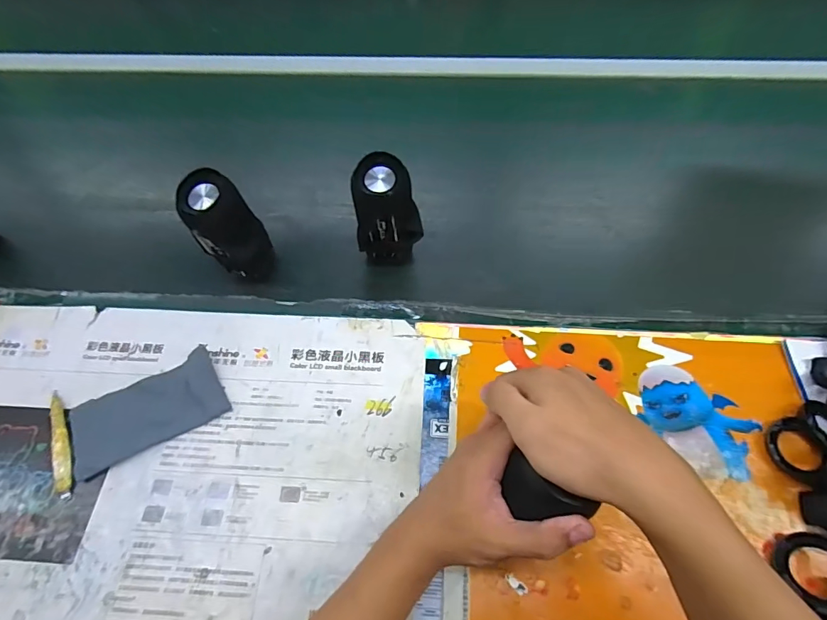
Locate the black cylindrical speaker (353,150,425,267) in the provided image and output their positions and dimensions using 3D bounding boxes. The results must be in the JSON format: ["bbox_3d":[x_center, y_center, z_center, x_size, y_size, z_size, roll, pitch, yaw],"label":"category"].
[{"bbox_3d":[-0.030,-0.114,0.521,0.074,0.132,0.049,-4,59,0],"label":"black cylindrical speaker"}]

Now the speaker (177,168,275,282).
[{"bbox_3d":[-0.216,-0.092,0.509,0.057,0.132,0.047,5,59,5],"label":"speaker"}]

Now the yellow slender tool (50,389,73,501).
[{"bbox_3d":[-0.373,0.139,0.461,0.016,0.010,0.121,-22,61,-10],"label":"yellow slender tool"}]

